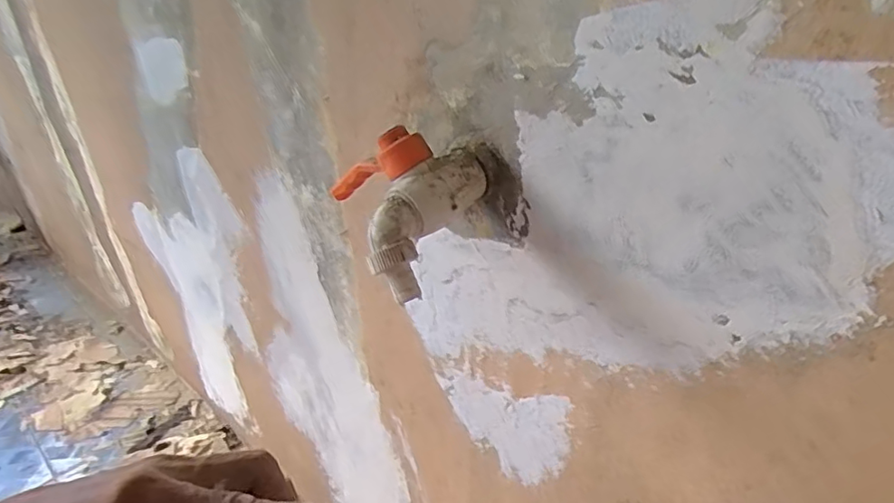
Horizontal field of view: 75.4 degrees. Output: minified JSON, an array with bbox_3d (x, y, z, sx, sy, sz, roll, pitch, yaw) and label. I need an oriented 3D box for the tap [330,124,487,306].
[{"bbox_3d":[-0.037,-0.031,0.320,0.095,0.063,0.085,14,33,30],"label":"tap"}]

